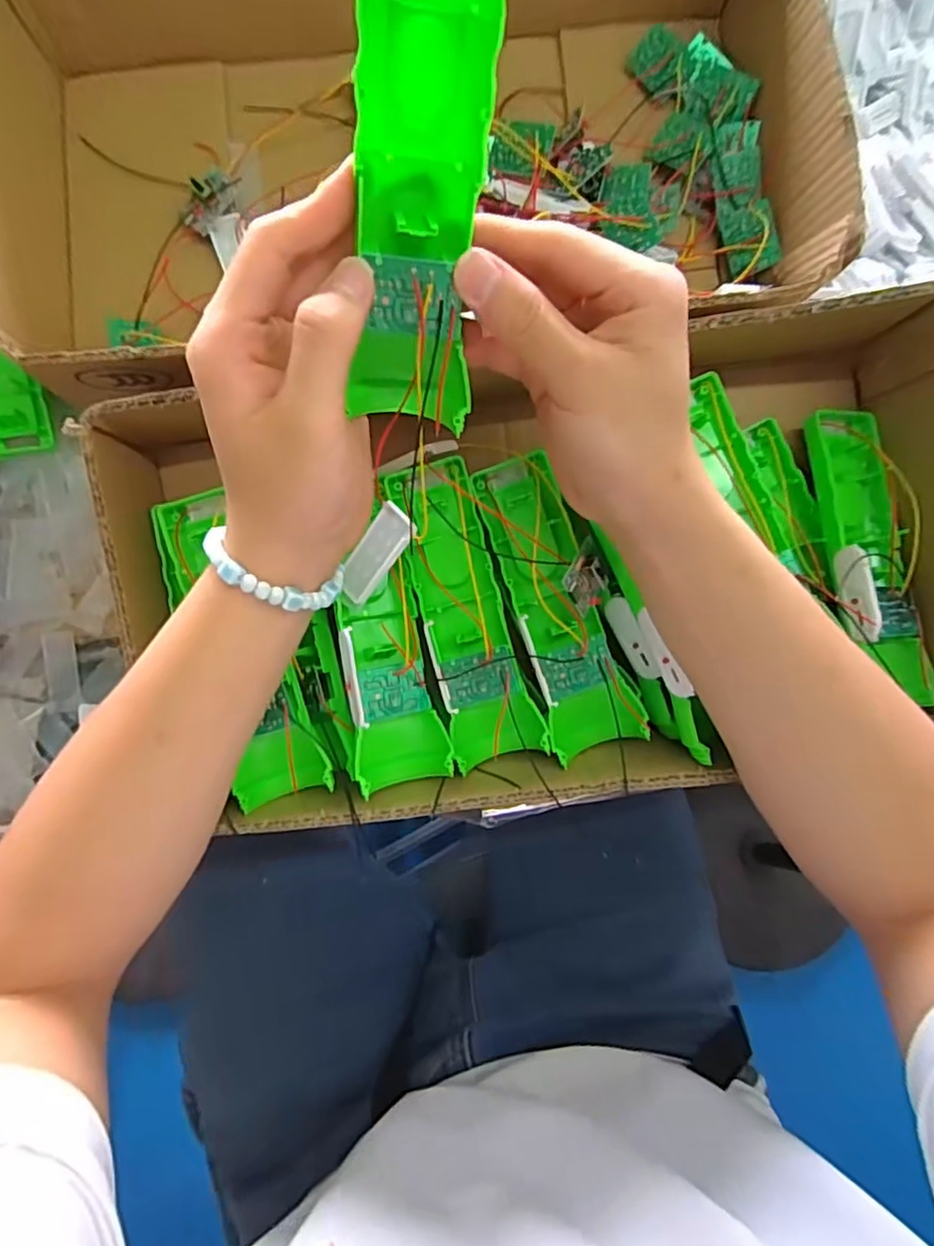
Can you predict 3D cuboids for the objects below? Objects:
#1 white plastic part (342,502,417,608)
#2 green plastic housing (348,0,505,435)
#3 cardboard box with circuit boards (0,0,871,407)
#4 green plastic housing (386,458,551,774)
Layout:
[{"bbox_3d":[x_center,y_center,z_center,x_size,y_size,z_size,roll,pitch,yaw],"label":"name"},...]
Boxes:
[{"bbox_3d":[-0.045,-0.034,0.311,0.020,0.006,0.051,38,111,8],"label":"white plastic part"},{"bbox_3d":[-0.015,-0.145,0.209,0.042,0.158,0.023,8,37,0],"label":"green plastic housing"},{"bbox_3d":[-0.031,-0.251,0.337,0.420,0.095,0.246,-7,76,-4],"label":"cardboard box with circuit boards"},{"bbox_3d":[0.000,-0.004,0.327,0.046,0.025,0.156,-15,92,-6],"label":"green plastic housing"}]

